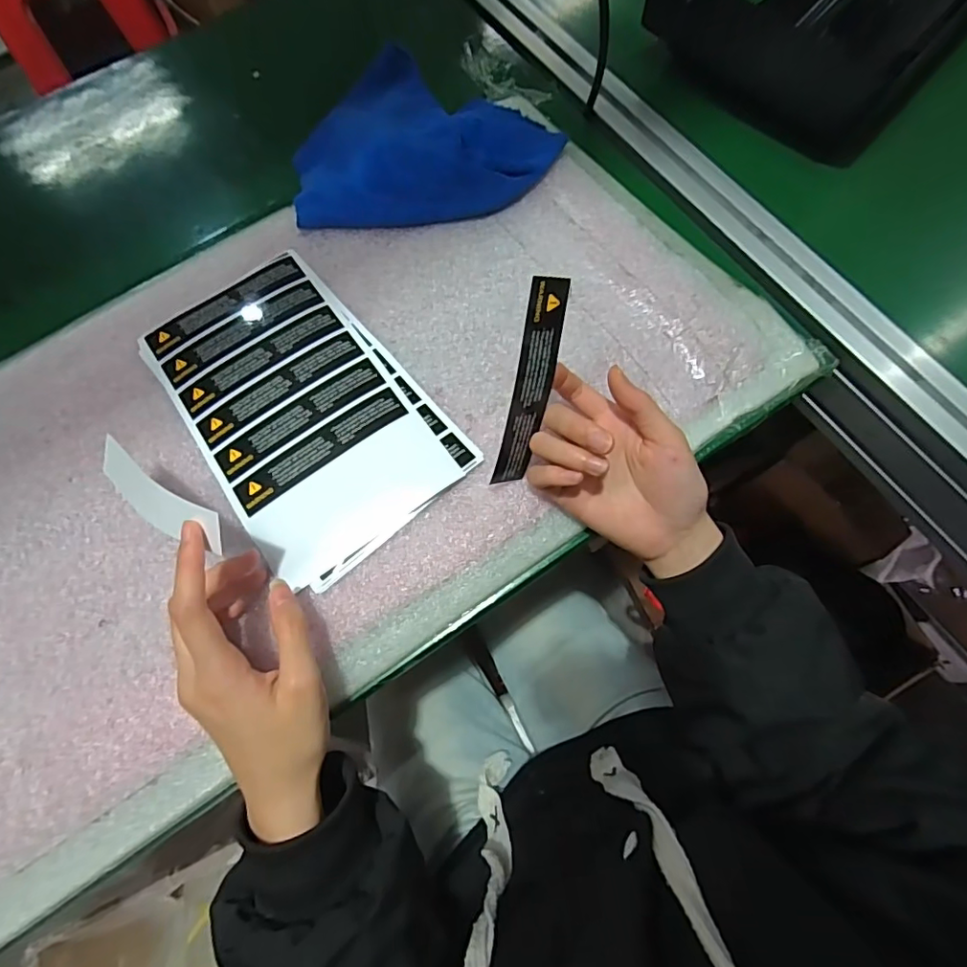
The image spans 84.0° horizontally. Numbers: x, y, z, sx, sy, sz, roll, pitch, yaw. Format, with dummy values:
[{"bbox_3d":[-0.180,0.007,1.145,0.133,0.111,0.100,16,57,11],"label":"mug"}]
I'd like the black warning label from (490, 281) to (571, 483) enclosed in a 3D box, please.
[{"bbox_3d":[0.026,-0.052,0.295,0.024,0.115,0.006,-8,34,-31],"label":"black warning label"}]

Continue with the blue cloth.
[{"bbox_3d":[-0.048,-0.277,0.424,0.199,0.026,0.159,-7,71,-1],"label":"blue cloth"}]

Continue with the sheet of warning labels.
[{"bbox_3d":[-0.125,-0.054,0.358,0.136,0.006,0.225,-39,74,-11],"label":"sheet of warning labels"}]

